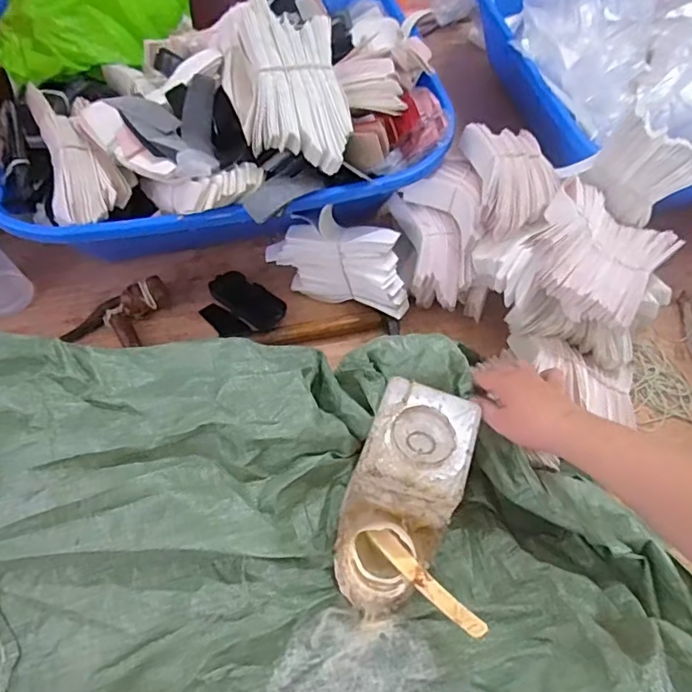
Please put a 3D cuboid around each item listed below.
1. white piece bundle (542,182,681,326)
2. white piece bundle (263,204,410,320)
[{"bbox_3d":[0.297,-0.113,0.625,0.144,0.075,0.144,27,63,12],"label":"white piece bundle"},{"bbox_3d":[-0.004,-0.111,0.716,0.193,0.108,0.060,19,61,8],"label":"white piece bundle"}]

